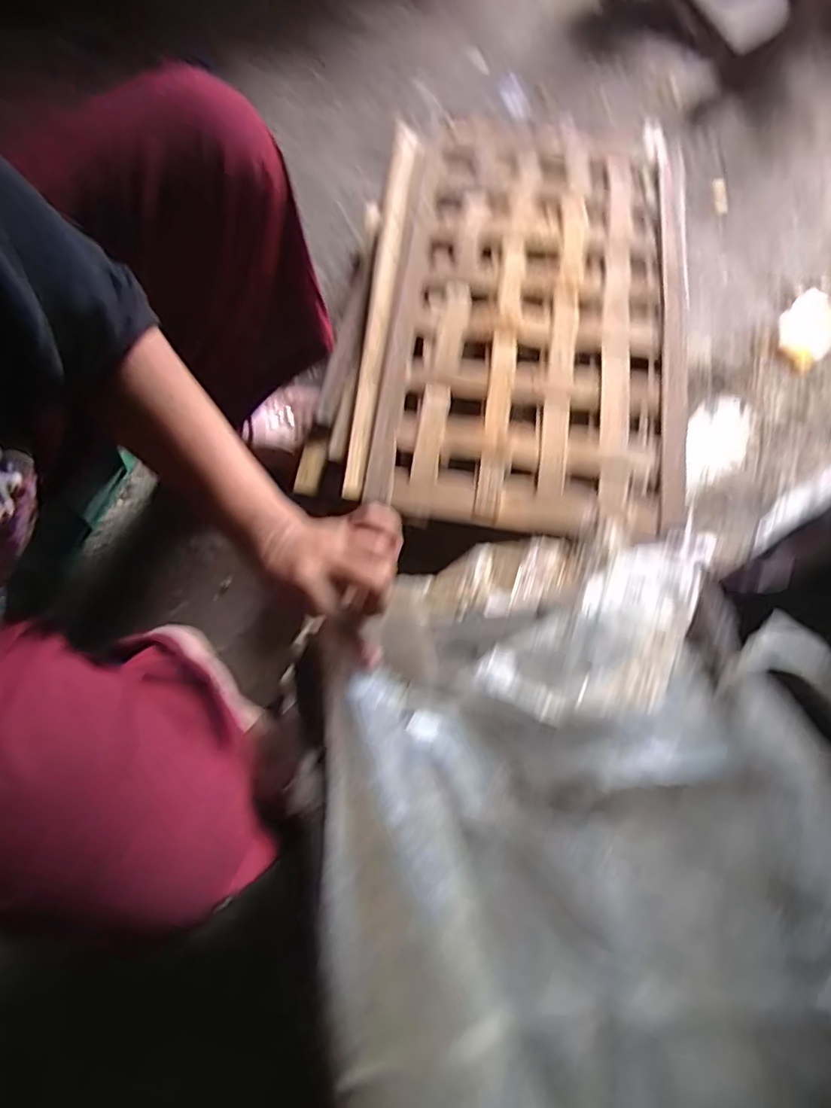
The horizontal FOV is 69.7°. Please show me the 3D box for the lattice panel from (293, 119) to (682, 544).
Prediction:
[{"bbox_3d":[0.106,-0.301,0.734,0.404,0.061,0.568,8,71,3],"label":"lattice panel"}]

